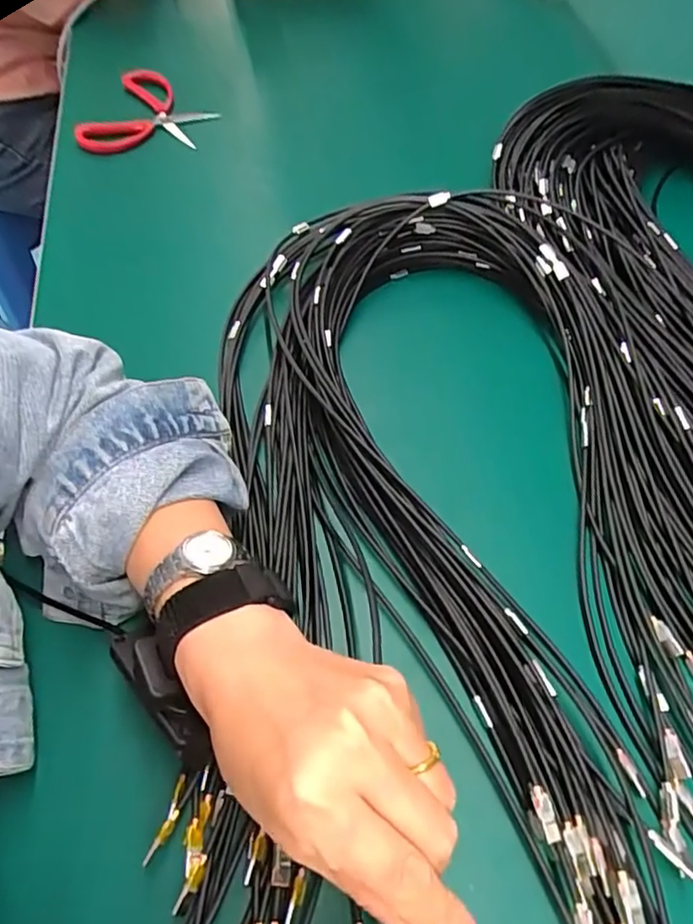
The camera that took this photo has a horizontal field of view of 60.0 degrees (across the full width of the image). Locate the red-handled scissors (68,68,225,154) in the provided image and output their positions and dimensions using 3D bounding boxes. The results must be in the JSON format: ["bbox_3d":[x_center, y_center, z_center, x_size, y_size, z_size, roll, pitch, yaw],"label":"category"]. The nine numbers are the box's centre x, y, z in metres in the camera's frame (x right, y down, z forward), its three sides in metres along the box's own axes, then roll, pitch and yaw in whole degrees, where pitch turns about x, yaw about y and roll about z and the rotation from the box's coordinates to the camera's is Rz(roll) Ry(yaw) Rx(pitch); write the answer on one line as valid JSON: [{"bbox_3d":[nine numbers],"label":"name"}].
[{"bbox_3d":[-0.198,-0.358,0.620,0.108,0.022,0.133,17,63,0],"label":"red-handled scissors"}]

